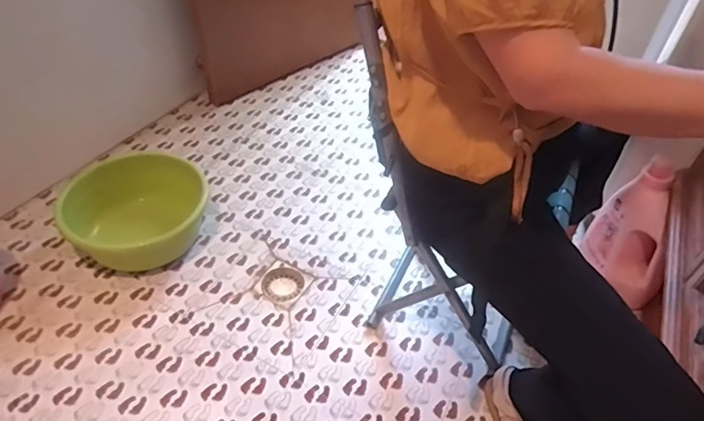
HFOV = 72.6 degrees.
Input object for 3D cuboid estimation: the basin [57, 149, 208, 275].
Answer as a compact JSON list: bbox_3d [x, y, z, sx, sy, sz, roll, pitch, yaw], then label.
[{"bbox_3d":[-0.546,0.003,1.241,0.370,0.131,0.323,-20,49,-22],"label":"basin"}]

